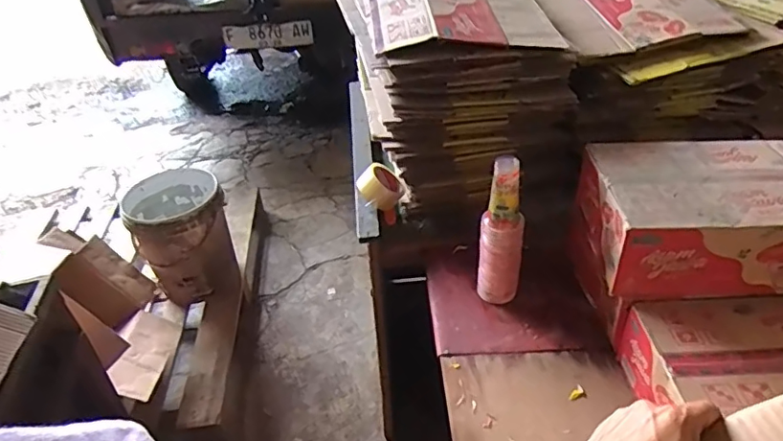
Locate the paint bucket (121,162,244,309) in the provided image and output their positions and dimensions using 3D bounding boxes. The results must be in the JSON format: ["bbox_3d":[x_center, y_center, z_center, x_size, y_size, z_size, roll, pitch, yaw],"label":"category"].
[{"bbox_3d":[-0.680,0.073,1.811,0.295,0.367,0.311,-21,41,-20],"label":"paint bucket"}]

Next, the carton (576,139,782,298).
[{"bbox_3d":[0.500,-0.013,0.877,0.331,0.134,0.237,-1,38,4],"label":"carton"}]

